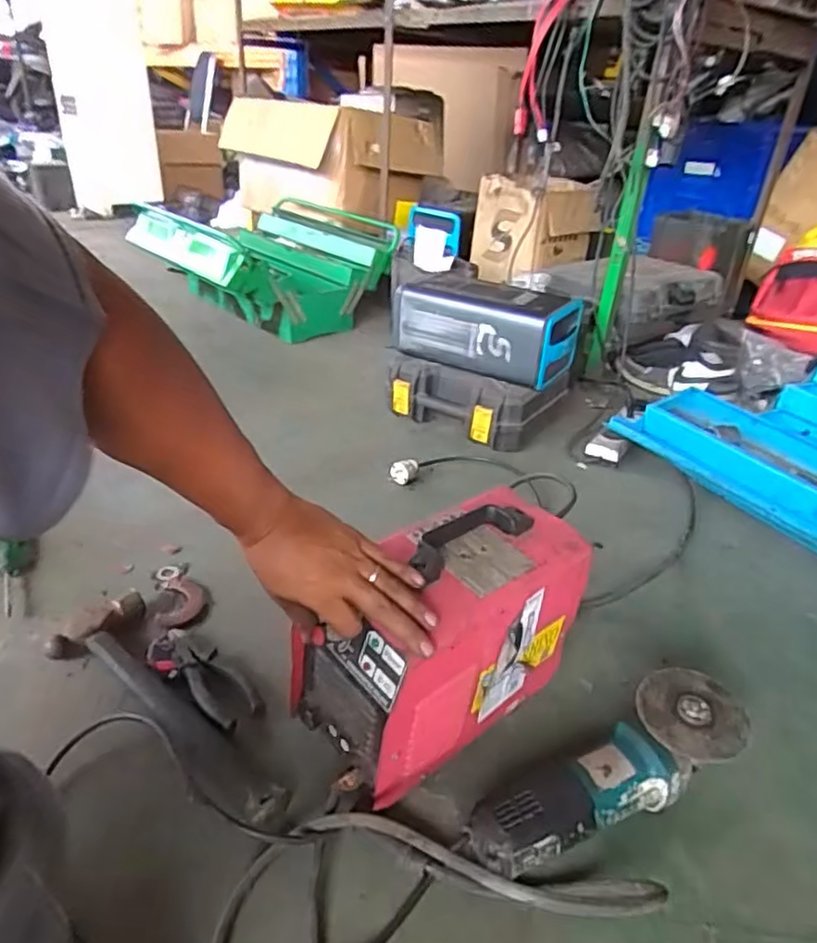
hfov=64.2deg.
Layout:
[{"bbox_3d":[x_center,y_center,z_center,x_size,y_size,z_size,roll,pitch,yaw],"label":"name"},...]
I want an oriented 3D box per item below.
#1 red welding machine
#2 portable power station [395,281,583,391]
[{"bbox_3d":[0.037,0.154,0.632,0.259,0.195,0.131,-19,38,-33],"label":"red welding machine"},{"bbox_3d":[0.146,-0.285,1.264,0.332,0.134,0.165,21,35,26],"label":"portable power station"}]

